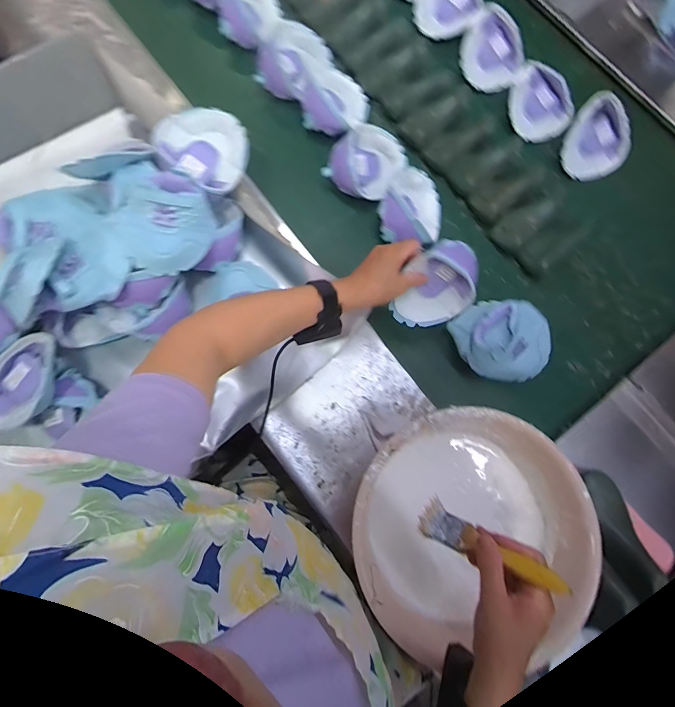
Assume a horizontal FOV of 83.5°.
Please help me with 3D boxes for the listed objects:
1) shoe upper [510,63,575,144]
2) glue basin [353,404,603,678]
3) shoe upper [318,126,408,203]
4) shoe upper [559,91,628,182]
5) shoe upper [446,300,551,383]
[{"bbox_3d":[0.405,-0.506,0.766,0.140,0.065,0.098,44,82,6],"label":"shoe upper"},{"bbox_3d":[0.174,0.235,0.527,0.300,0.125,0.300,0,81,-1],"label":"glue basin"},{"bbox_3d":[0.059,-0.364,0.709,0.124,0.054,0.145,30,81,4],"label":"shoe upper"},{"bbox_3d":[0.516,-0.414,0.751,0.129,0.093,0.123,28,81,3],"label":"shoe upper"},{"bbox_3d":[0.276,-0.027,0.626,0.125,0.101,0.147,-17,81,-4],"label":"shoe upper"}]

